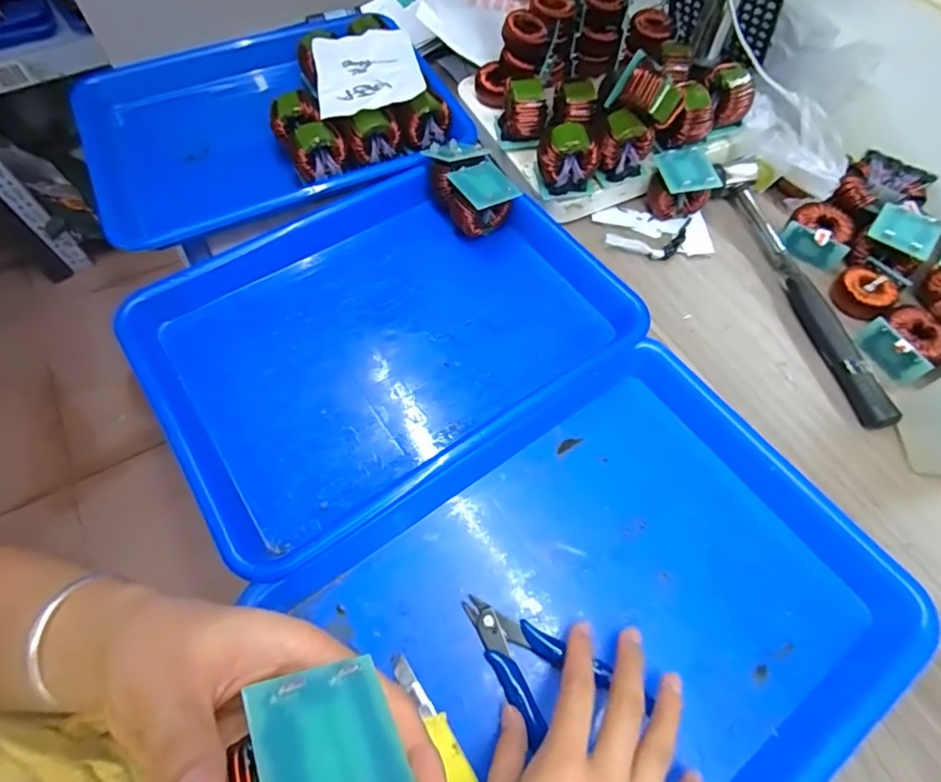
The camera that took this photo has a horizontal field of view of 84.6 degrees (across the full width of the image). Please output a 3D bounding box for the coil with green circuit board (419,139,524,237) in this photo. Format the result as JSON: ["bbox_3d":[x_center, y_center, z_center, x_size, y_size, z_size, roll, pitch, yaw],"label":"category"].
[{"bbox_3d":[-0.002,-0.172,0.444,0.047,0.050,0.085,-30,67,-16],"label":"coil with green circuit board"}]

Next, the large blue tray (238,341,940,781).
[{"bbox_3d":[0.072,0.130,0.295,0.325,0.038,0.242,-31,67,-16],"label":"large blue tray"}]

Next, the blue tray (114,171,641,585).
[{"bbox_3d":[-0.061,-0.049,0.389,0.332,0.031,0.241,-32,67,-16],"label":"blue tray"}]

